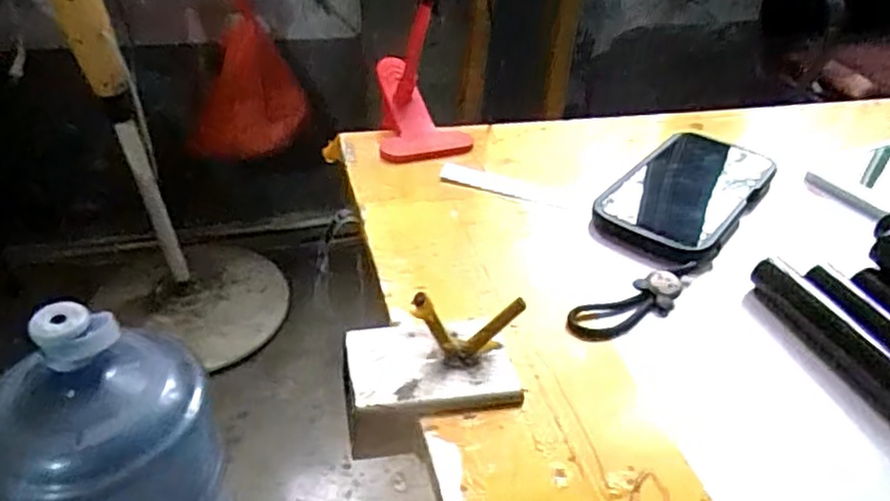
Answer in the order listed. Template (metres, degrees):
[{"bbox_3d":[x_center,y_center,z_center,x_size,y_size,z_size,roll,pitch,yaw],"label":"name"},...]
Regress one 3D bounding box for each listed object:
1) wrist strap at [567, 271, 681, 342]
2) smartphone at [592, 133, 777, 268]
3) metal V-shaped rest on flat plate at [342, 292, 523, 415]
[{"bbox_3d":[0.106,0.032,0.388,0.080,0.011,0.025,-16,41,-23],"label":"wrist strap"},{"bbox_3d":[0.173,-0.042,0.482,0.081,0.018,0.166,29,44,31],"label":"smartphone"},{"bbox_3d":[-0.007,0.047,0.328,0.089,0.043,0.060,4,37,1],"label":"metal V-shaped rest on flat plate"}]

